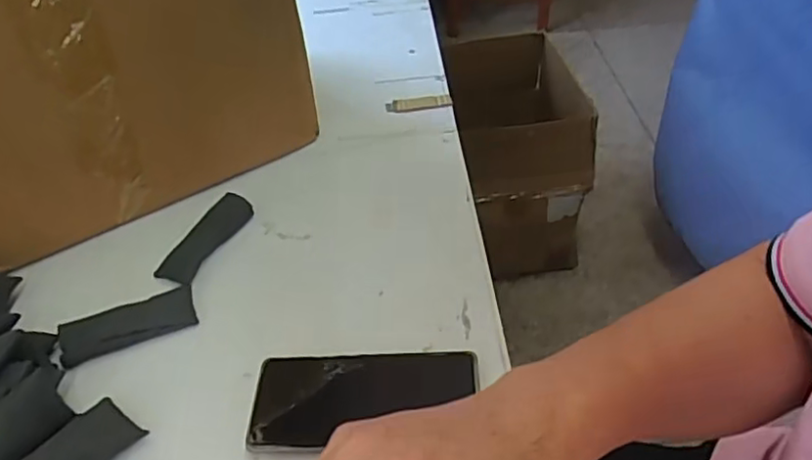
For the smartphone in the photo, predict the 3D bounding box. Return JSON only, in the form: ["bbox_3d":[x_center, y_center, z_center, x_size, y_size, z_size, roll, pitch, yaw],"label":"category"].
[{"bbox_3d":[-0.030,0.121,0.452,0.160,0.011,0.072,-3,43,3],"label":"smartphone"}]

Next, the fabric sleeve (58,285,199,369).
[{"bbox_3d":[-0.227,0.077,0.516,0.103,0.006,0.040,-19,56,-20],"label":"fabric sleeve"}]

